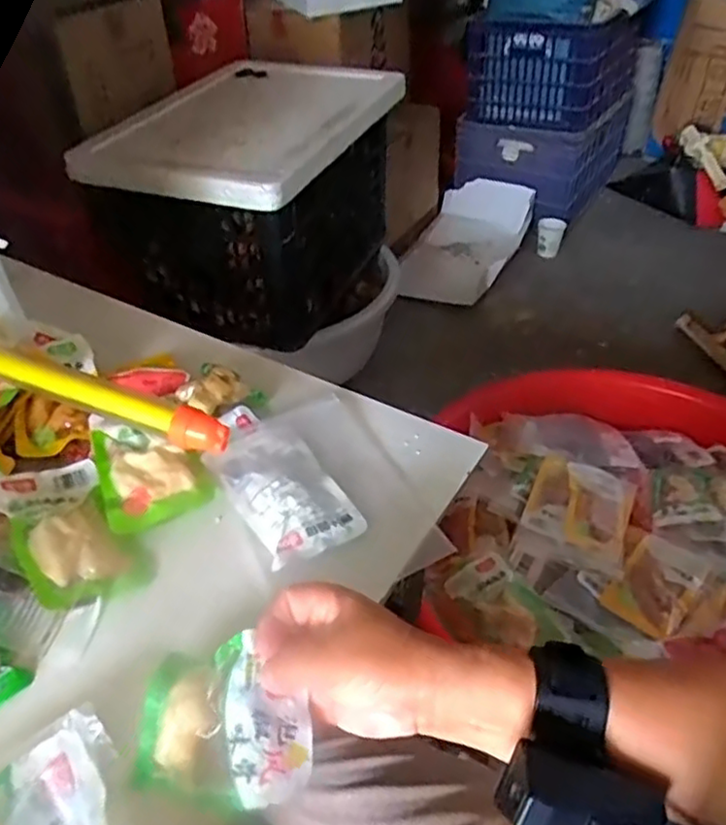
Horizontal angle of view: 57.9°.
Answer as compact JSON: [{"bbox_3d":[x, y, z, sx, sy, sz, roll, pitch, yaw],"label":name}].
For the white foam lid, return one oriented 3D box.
[{"bbox_3d":[-0.206,-0.495,1.112,0.415,0.050,0.531,12,44,16],"label":"white foam lid"}]

